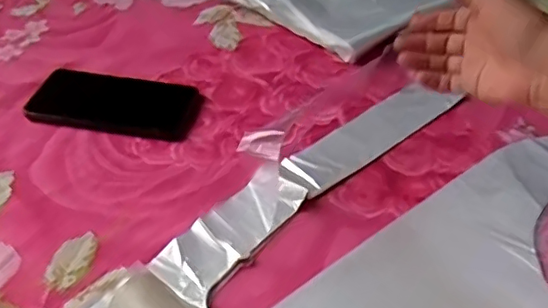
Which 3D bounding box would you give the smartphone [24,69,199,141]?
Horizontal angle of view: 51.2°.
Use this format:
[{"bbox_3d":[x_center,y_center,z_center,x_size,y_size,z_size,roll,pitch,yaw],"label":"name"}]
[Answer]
[{"bbox_3d":[-0.163,-0.053,0.584,0.166,0.011,0.076,7,43,7],"label":"smartphone"}]

